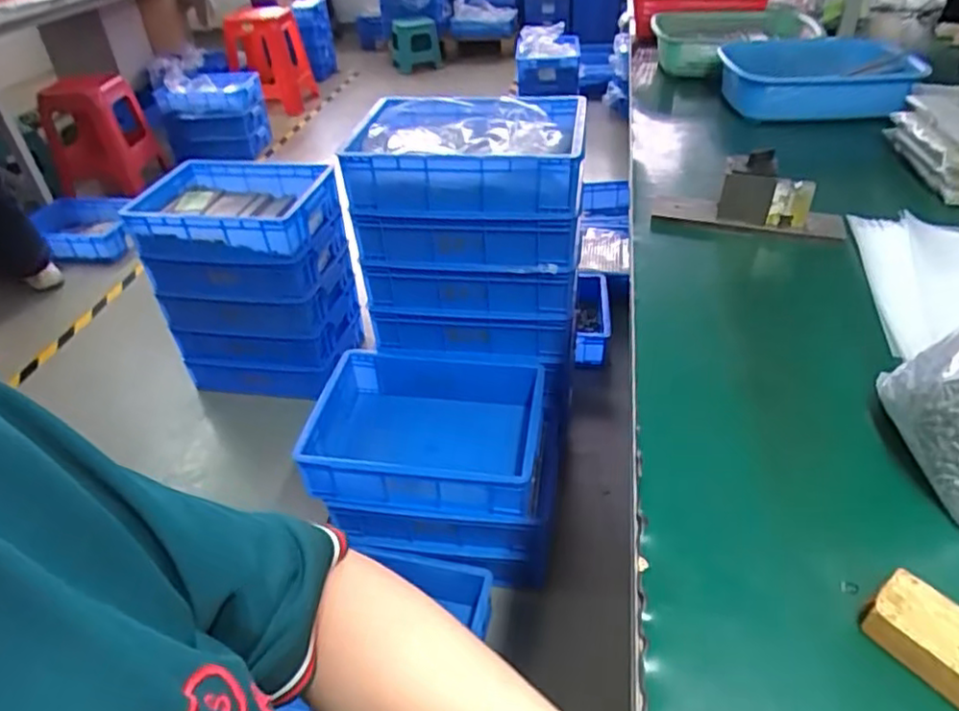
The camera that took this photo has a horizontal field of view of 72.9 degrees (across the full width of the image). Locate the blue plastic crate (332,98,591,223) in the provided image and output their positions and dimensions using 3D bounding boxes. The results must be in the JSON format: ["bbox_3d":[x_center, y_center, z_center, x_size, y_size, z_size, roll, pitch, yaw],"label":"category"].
[{"bbox_3d":[-0.014,-0.374,1.197,0.405,0.121,0.283,3,39,10],"label":"blue plastic crate"}]

